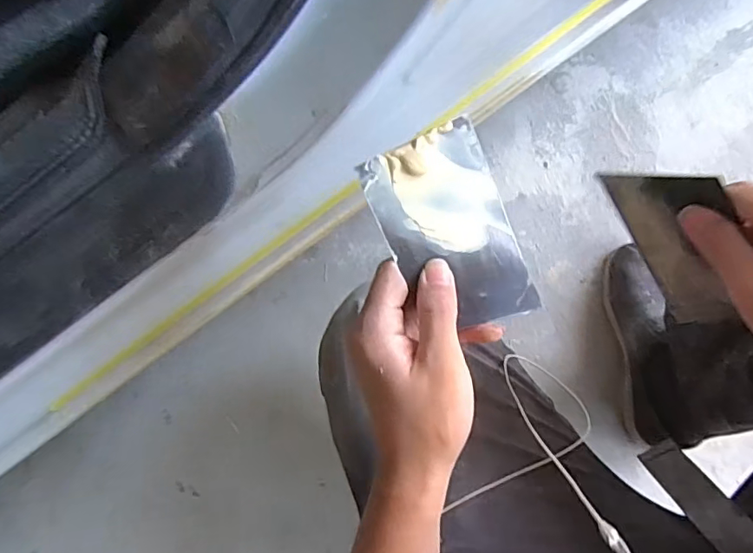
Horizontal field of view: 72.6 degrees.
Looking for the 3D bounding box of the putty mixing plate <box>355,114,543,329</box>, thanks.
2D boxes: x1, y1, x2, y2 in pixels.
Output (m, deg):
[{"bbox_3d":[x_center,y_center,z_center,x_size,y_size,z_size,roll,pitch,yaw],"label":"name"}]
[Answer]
[{"bbox_3d":[0.045,-0.023,0.300,0.072,0.006,0.120,-26,103,-9],"label":"putty mixing plate"}]

